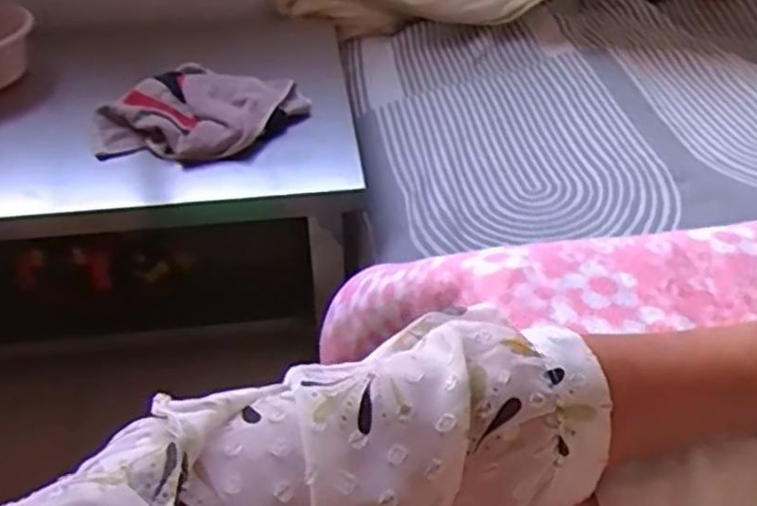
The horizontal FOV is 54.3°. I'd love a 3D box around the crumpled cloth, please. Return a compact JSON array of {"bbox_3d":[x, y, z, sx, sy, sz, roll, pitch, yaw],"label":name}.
[{"bbox_3d":[-0.271,-0.210,1.136,0.258,0.065,0.244,14,43,21],"label":"crumpled cloth"}]

